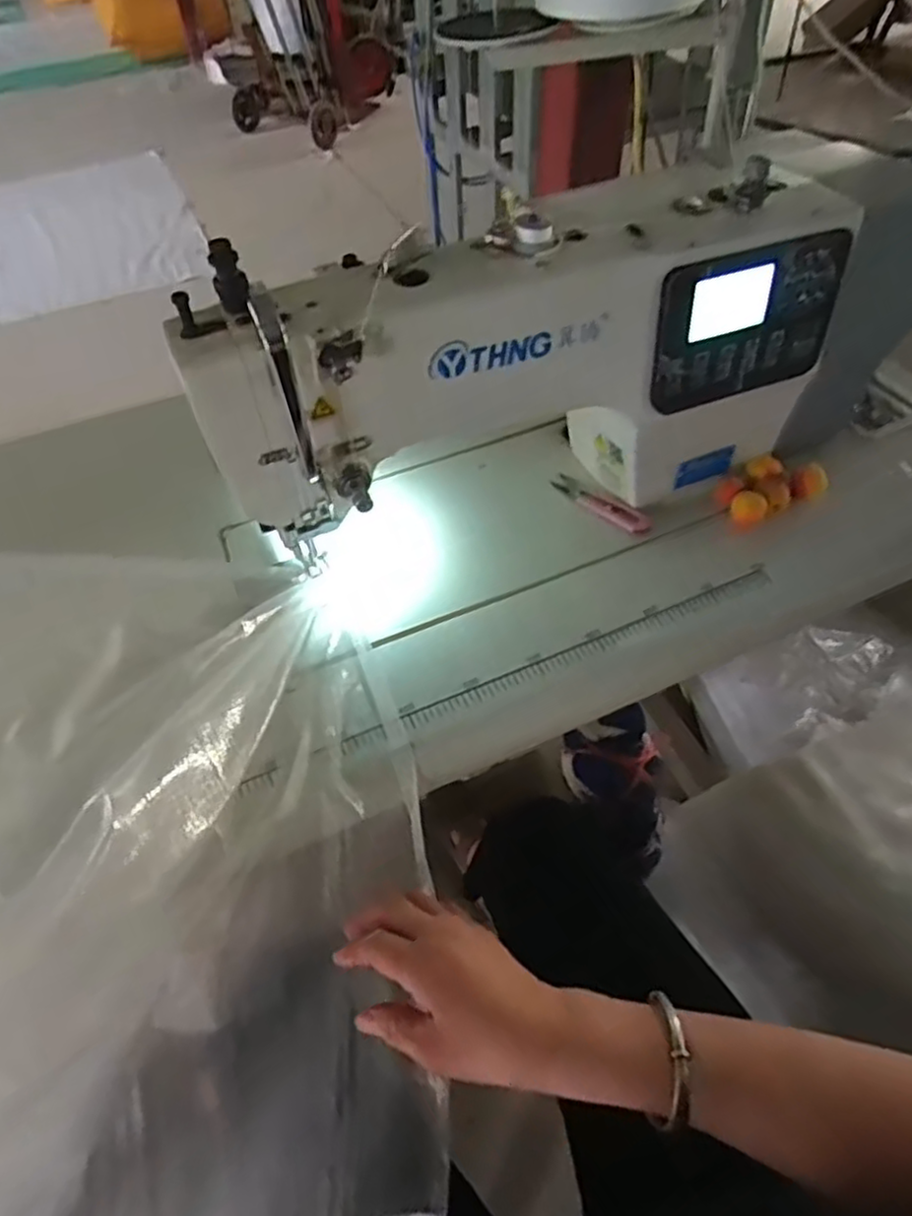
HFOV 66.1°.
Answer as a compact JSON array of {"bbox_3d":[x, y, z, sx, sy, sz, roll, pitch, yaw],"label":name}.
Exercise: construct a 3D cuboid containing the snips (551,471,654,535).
[{"bbox_3d":[0.129,-0.093,0.622,0.018,0.015,0.099,-38,59,-24],"label":"snips"}]

